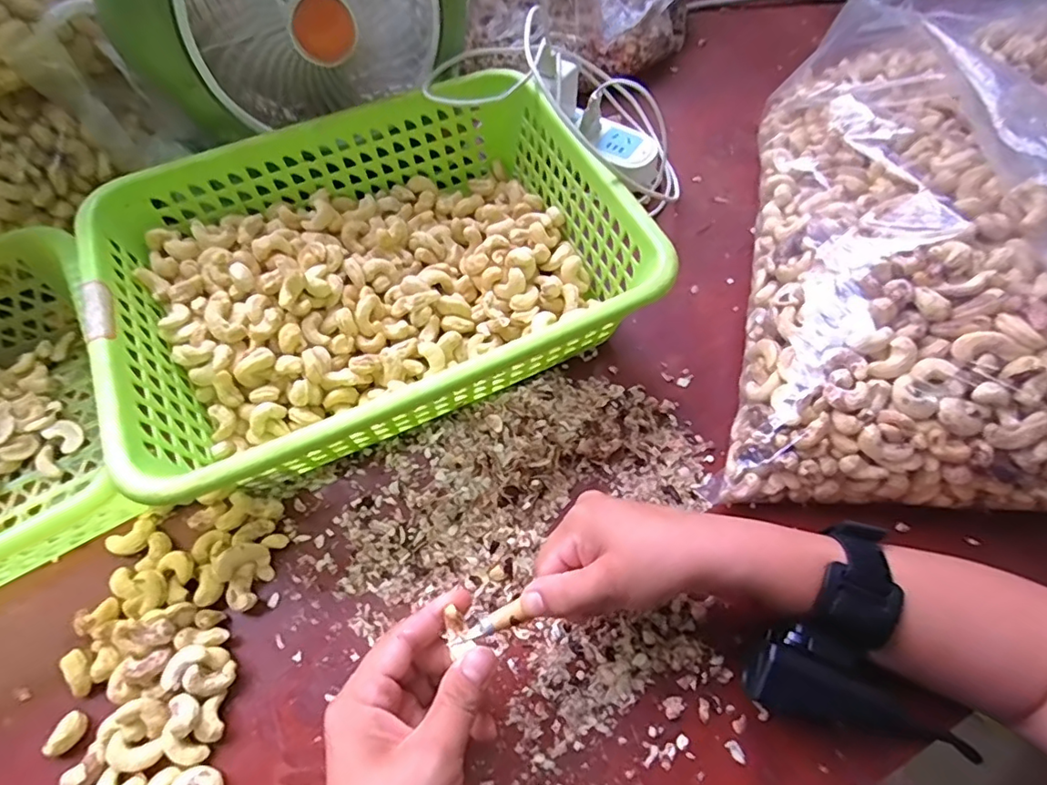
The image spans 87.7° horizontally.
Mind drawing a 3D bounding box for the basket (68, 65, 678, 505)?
[{"bbox_3d":[-0.102,-0.081,0.399,0.335,0.096,0.256,-23,62,-11],"label":"basket"}]

